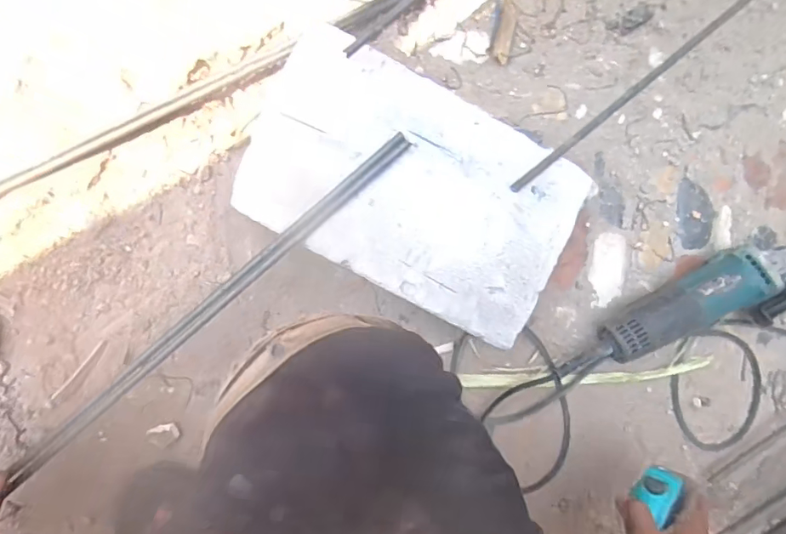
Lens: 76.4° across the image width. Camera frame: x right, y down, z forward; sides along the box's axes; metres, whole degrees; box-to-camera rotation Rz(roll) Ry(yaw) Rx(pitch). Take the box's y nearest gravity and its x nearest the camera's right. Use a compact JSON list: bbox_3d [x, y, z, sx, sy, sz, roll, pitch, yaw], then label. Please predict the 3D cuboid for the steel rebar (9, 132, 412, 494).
[{"bbox_3d":[-0.168,0.035,0.470,0.472,0.012,0.020,-41,93,-2],"label":"steel rebar"}]

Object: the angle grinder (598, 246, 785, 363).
[{"bbox_3d":[0.376,0.038,0.592,0.270,0.069,0.095,-17,93,-5],"label":"angle grinder"}]

